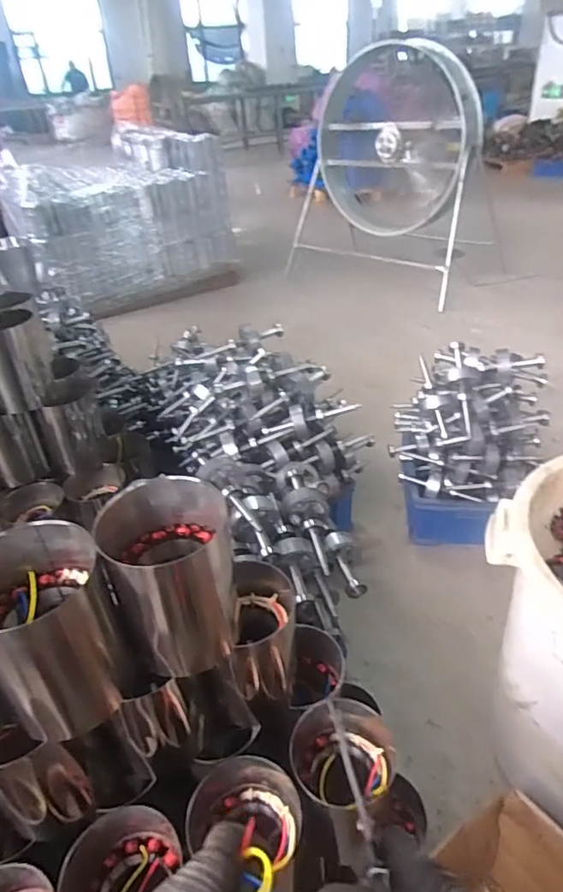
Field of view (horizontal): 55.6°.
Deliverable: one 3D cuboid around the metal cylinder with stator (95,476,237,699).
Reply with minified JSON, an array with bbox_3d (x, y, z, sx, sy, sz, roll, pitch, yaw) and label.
[{"bbox_3d":[-0.107,0.138,0.551,0.115,0.180,0.116,-6,35,-2],"label":"metal cylinder with stator"}]

